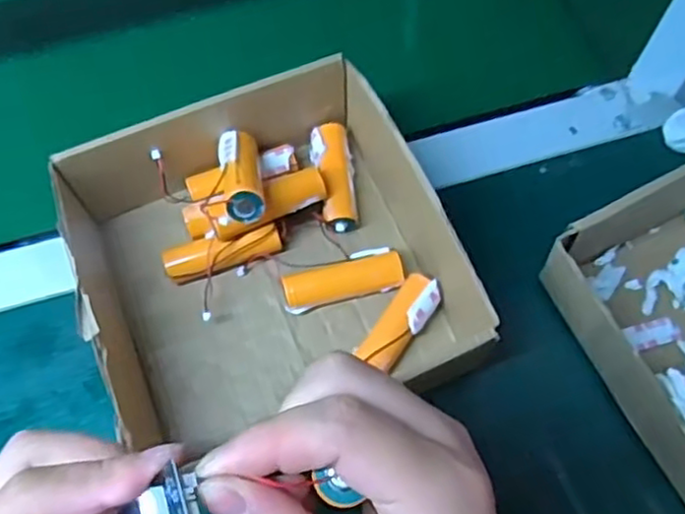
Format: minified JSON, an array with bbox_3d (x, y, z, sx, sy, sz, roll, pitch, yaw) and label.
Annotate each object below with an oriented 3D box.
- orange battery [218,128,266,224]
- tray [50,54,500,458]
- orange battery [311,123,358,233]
[{"bbox_3d":[-0.058,-0.050,0.393,0.022,0.021,0.075,-11,44,-2],"label":"orange battery"},{"bbox_3d":[-0.041,0.001,0.391,0.202,0.072,0.212,-19,67,-8],"label":"tray"},{"bbox_3d":[-0.004,-0.048,0.435,0.024,0.020,0.076,-8,66,-3],"label":"orange battery"}]

